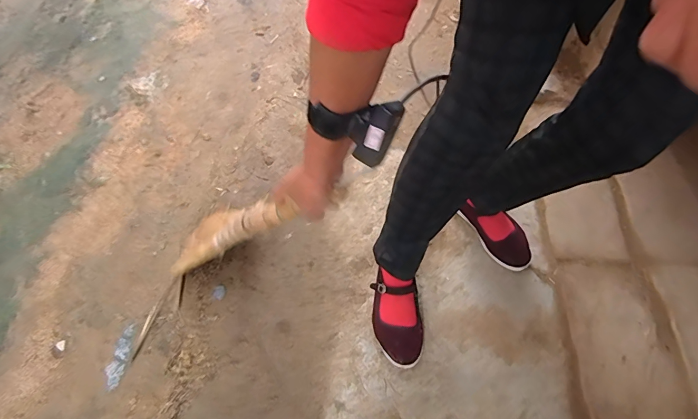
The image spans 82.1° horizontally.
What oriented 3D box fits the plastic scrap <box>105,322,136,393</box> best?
[{"bbox_3d":[-0.454,0.292,0.798,0.037,0.008,0.119,8,61,5],"label":"plastic scrap"}]

